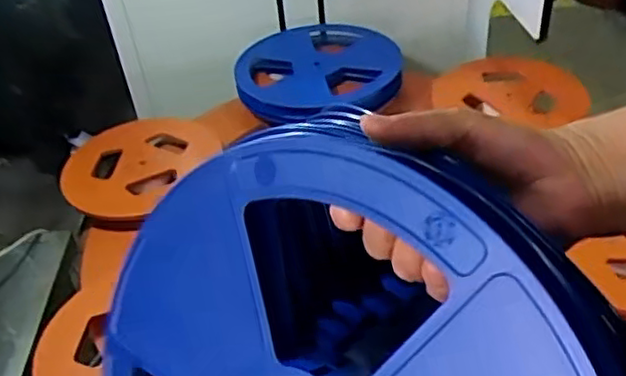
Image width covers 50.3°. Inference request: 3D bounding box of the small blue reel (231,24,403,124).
[{"bbox_3d":[0.005,-0.241,1.320,0.316,0.057,0.291,-3,40,3],"label":"small blue reel"}]

